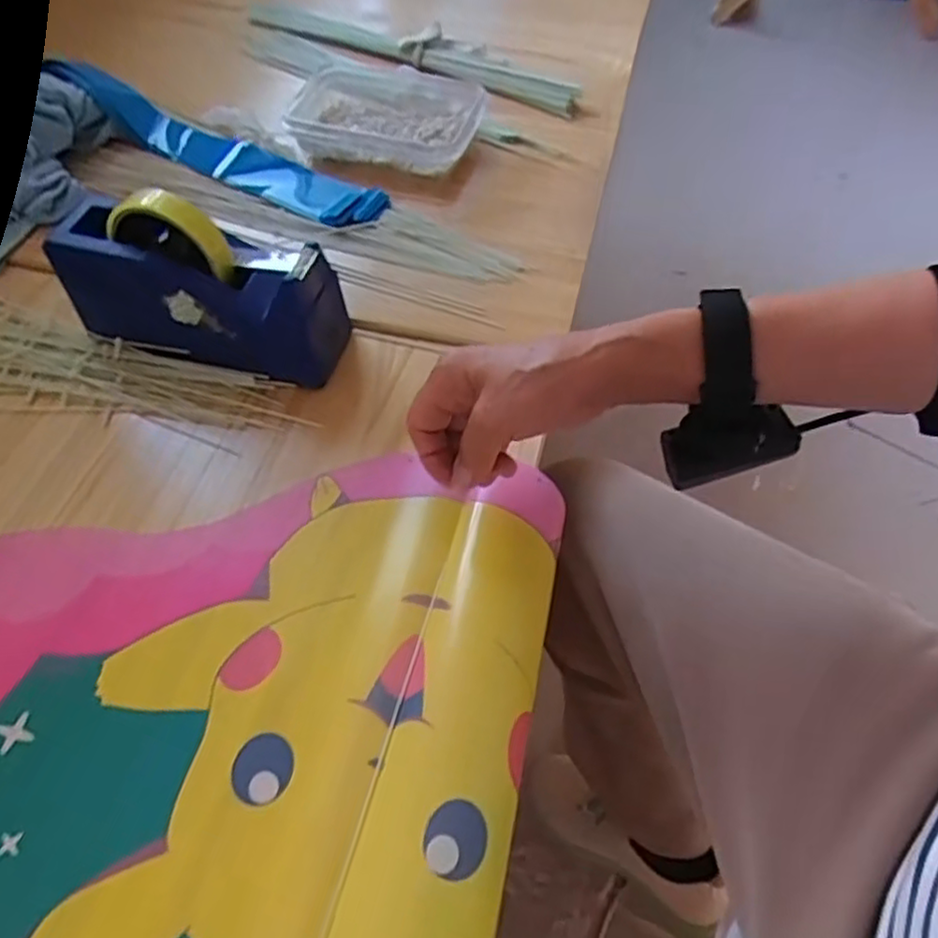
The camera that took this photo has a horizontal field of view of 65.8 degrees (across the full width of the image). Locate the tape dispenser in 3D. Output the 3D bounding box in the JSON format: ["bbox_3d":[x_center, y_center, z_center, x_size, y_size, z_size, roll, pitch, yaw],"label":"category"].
[{"bbox_3d":[-0.197,-0.140,0.540,0.208,0.117,0.072,12,57,8],"label":"tape dispenser"}]

